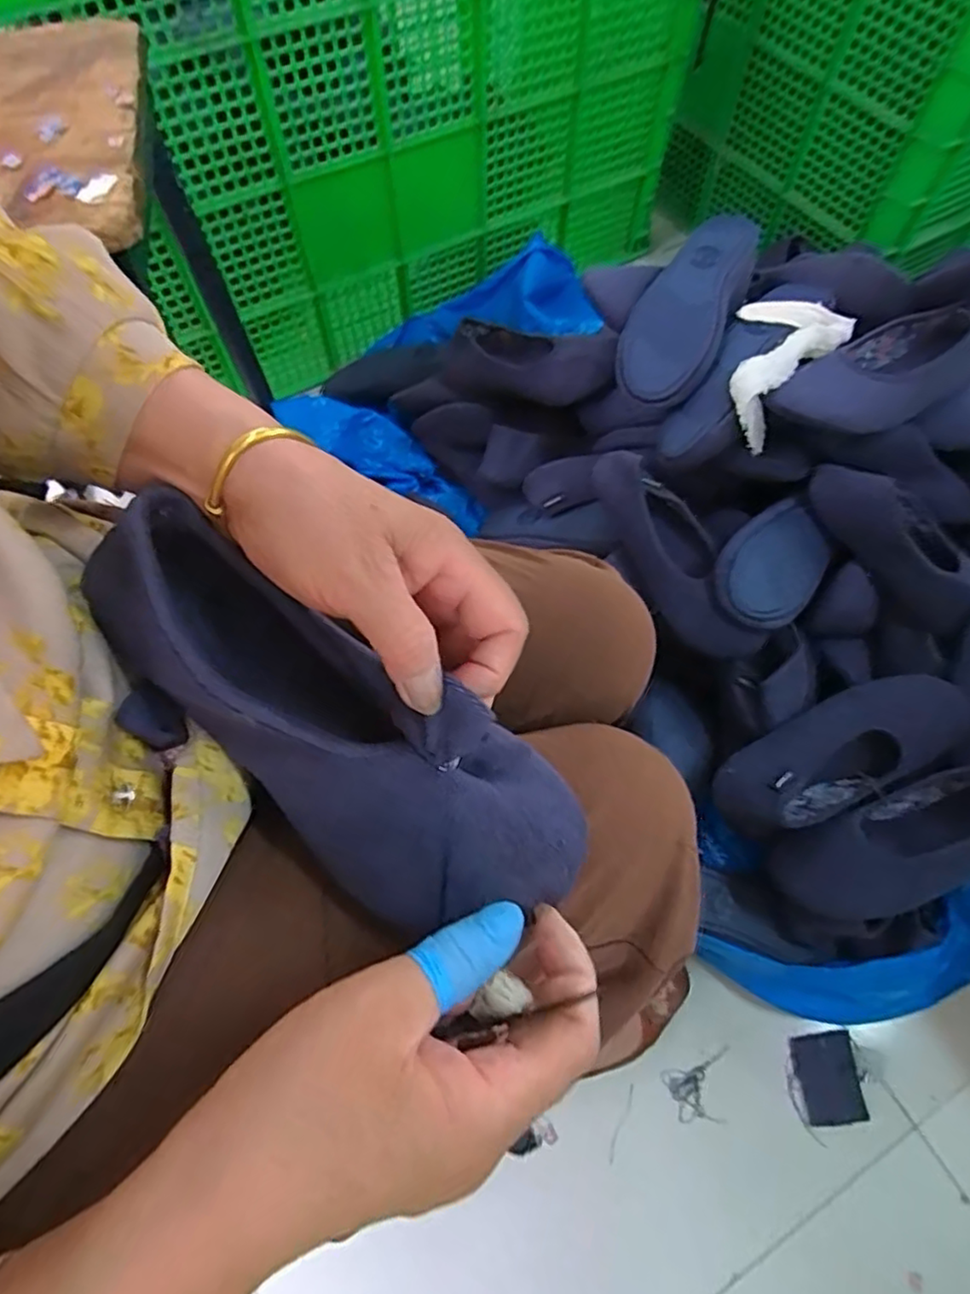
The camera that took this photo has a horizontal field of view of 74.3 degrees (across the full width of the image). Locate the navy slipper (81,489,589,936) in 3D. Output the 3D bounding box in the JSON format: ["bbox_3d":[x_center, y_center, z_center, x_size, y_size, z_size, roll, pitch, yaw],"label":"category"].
[{"bbox_3d":[-0.066,0.032,0.264,0.223,0.065,0.083,36,70,5],"label":"navy slipper"}]

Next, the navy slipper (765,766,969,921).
[{"bbox_3d":[0.394,0.183,0.594,0.233,0.059,0.095,-23,66,5],"label":"navy slipper"}]

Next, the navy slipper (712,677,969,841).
[{"bbox_3d":[0.348,0.109,0.641,0.254,0.086,0.096,-26,67,2],"label":"navy slipper"}]

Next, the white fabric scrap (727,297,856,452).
[{"bbox_3d":[0.291,-0.292,0.658,0.108,0.063,0.161,32,69,15],"label":"white fabric scrap"}]

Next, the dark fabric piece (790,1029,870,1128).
[{"bbox_3d":[0.348,0.437,0.649,0.060,0.005,0.076,-4,65,-1],"label":"dark fabric piece"}]

